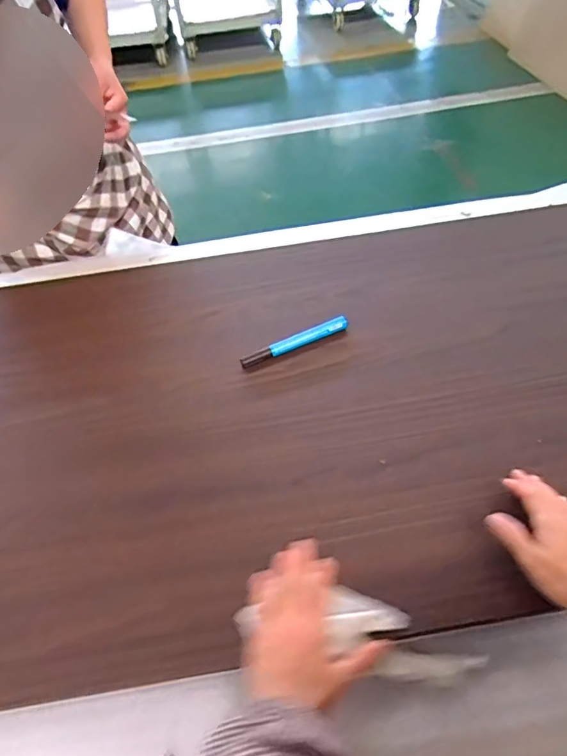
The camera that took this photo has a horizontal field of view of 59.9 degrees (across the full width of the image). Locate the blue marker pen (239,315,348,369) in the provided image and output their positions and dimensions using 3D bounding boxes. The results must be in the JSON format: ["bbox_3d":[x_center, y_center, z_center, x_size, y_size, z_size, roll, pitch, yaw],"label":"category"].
[{"bbox_3d":[0.016,-0.051,0.699,0.161,0.019,0.020,-21,54,-10],"label":"blue marker pen"}]

